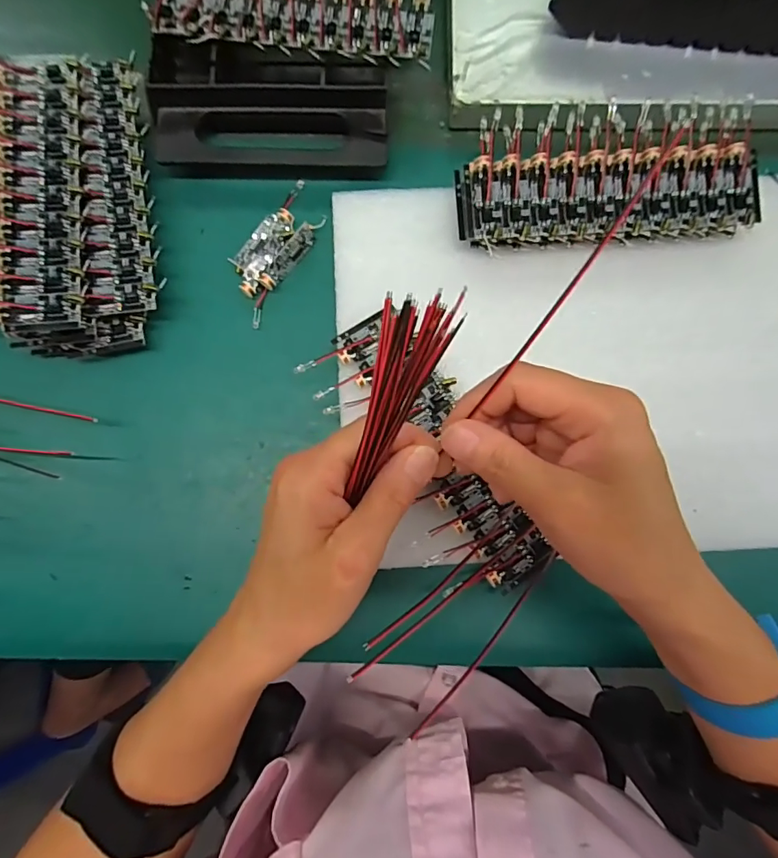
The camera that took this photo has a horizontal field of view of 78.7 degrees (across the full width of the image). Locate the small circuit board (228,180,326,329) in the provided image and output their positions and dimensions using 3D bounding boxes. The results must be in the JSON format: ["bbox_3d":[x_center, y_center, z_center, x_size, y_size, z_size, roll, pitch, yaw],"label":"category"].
[{"bbox_3d":[-0.067,-0.107,0.281,0.030,0.016,0.087,31,86,0],"label":"small circuit board"}]

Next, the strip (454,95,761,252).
[{"bbox_3d":[0.121,-0.144,0.270,0.164,0.024,0.077,-5,86,-2],"label":"strip"}]

